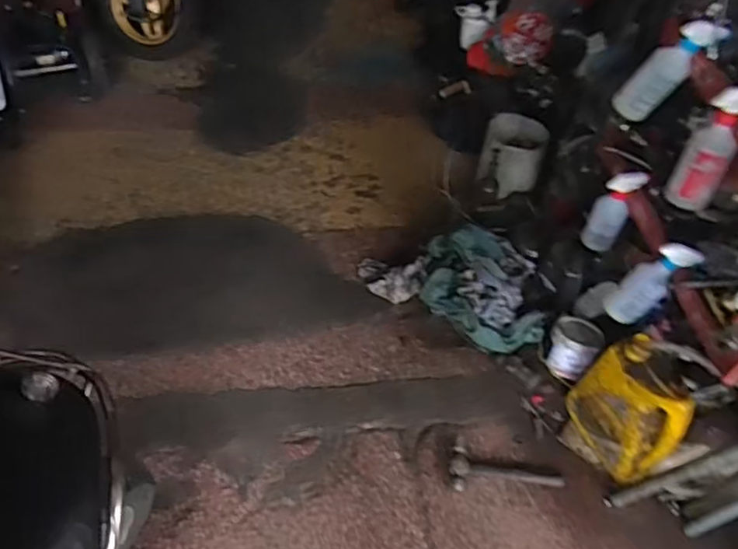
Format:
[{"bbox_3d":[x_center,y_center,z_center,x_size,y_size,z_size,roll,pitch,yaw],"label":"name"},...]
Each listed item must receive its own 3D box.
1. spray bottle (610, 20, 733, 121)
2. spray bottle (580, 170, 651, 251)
[{"bbox_3d":[0.572,-0.398,1.181,0.068,0.221,0.078,22,46,-23],"label":"spray bottle"},{"bbox_3d":[0.574,-0.150,1.460,0.080,0.214,0.069,28,54,19],"label":"spray bottle"}]

